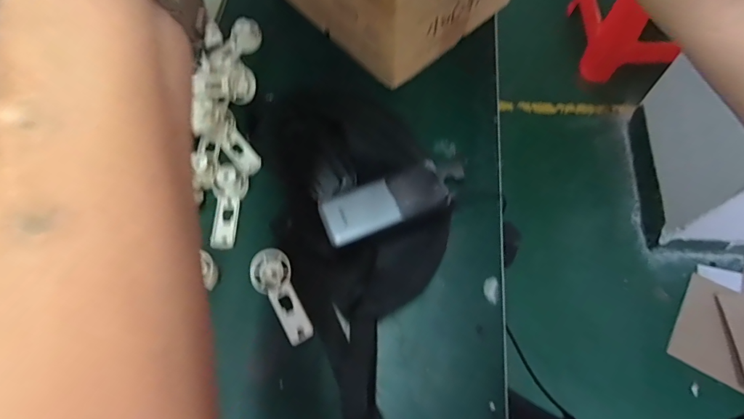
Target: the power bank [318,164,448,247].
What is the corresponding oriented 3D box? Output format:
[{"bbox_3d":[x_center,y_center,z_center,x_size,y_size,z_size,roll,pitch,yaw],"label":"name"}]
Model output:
[{"bbox_3d":[0.010,-0.005,0.429,0.124,0.019,0.054,-21,62,-7],"label":"power bank"}]

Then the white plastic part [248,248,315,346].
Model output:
[{"bbox_3d":[-0.089,0.086,0.425,0.042,0.017,0.098,-34,68,-10],"label":"white plastic part"}]

